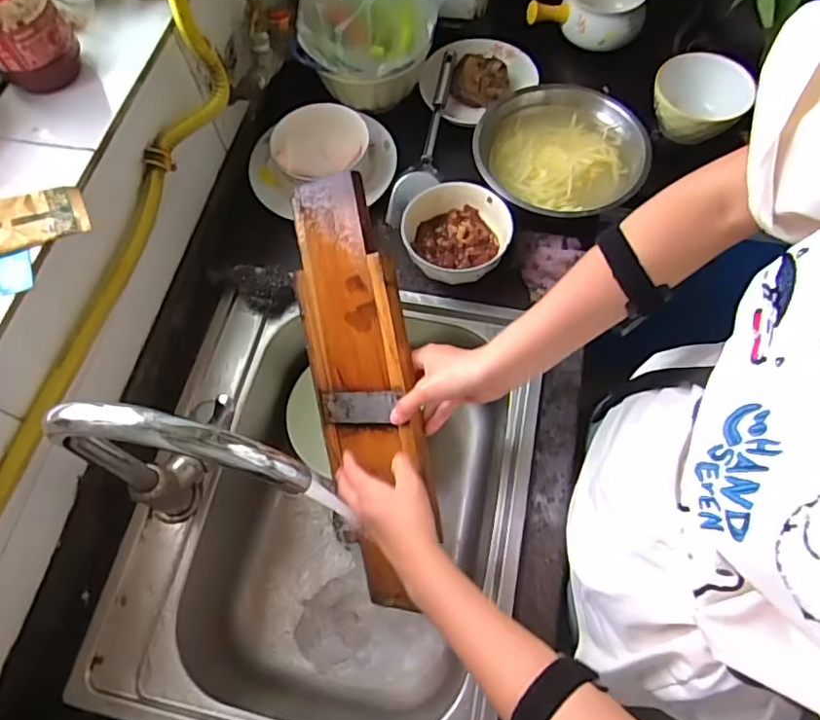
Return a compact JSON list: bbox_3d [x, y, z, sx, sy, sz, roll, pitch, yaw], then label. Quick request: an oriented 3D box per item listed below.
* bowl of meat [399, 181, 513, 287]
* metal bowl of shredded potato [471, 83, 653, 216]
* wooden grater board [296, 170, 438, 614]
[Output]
[{"bbox_3d":[0.060,-0.158,0.748,0.132,0.071,0.132,-1,66,2],"label":"bowl of meat"},{"bbox_3d":[0.204,-0.283,0.787,0.230,0.059,0.220,-1,66,2],"label":"metal bowl of shredded potato"},{"bbox_3d":[-0.043,0.049,0.599,0.119,0.024,0.463,-6,99,32],"label":"wooden grater board"}]

